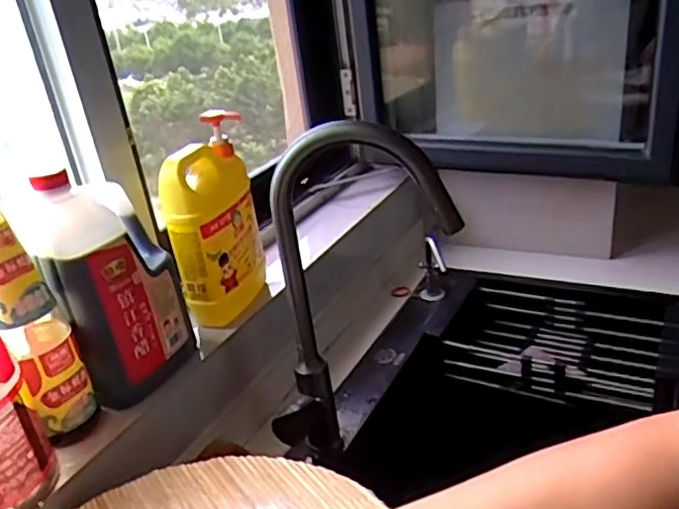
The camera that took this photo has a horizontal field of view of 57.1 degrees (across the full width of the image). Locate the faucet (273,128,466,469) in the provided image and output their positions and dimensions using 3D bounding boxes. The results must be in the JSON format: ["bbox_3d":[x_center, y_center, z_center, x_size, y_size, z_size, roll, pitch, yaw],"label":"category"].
[{"bbox_3d":[0.023,0.064,0.702,0.214,0.427,0.077,-3,26,9],"label":"faucet"}]

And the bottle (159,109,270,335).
[{"bbox_3d":[-0.164,-0.032,0.837,0.081,0.252,0.144,-3,26,10],"label":"bottle"}]

